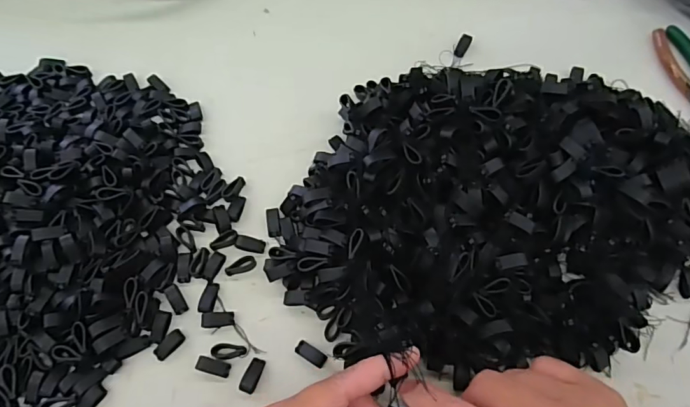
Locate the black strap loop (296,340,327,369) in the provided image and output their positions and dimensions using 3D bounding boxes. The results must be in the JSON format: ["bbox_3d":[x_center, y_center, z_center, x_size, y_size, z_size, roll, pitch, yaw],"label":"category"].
[{"bbox_3d":[-0.024,0.106,0.326,0.023,0.006,0.011,28,70,16],"label":"black strap loop"}]

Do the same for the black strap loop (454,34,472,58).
[{"bbox_3d":[0.112,-0.150,0.443,0.010,0.008,0.025,27,89,15],"label":"black strap loop"}]

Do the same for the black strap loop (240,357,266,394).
[{"bbox_3d":[-0.064,0.119,0.322,0.011,0.007,0.023,14,66,10],"label":"black strap loop"}]

